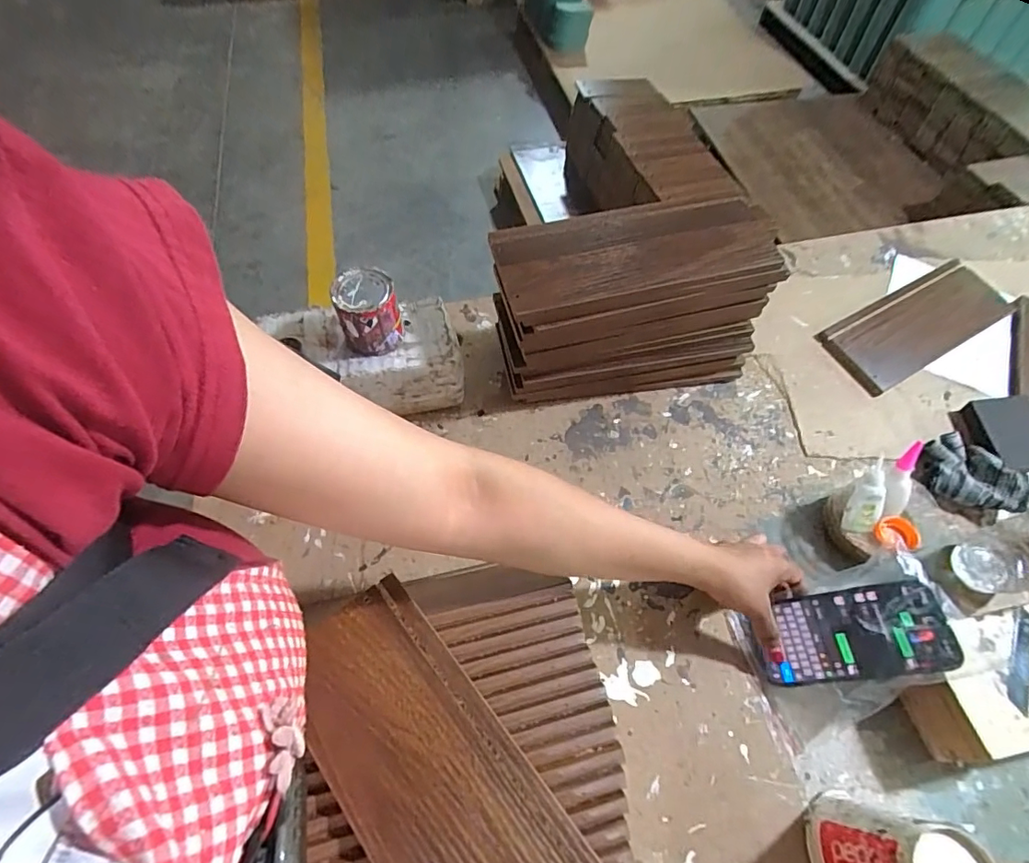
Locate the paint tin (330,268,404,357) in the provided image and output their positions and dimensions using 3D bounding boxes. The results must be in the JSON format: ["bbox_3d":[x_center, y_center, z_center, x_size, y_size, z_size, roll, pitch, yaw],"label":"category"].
[{"bbox_3d":[-0.156,-0.126,0.548,0.062,0.072,0.060,2,57,-3],"label":"paint tin"}]

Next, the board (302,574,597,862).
[{"bbox_3d":[-0.052,0.249,0.355,0.112,0.011,0.292,-34,66,-23],"label":"board"}]

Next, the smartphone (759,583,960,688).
[{"bbox_3d":[0.326,0.198,0.500,0.158,0.017,0.079,-20,56,28],"label":"smartphone"}]

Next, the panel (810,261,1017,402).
[{"bbox_3d":[0.609,-0.165,0.767,0.335,0.020,0.117,-25,63,-19],"label":"panel"}]

